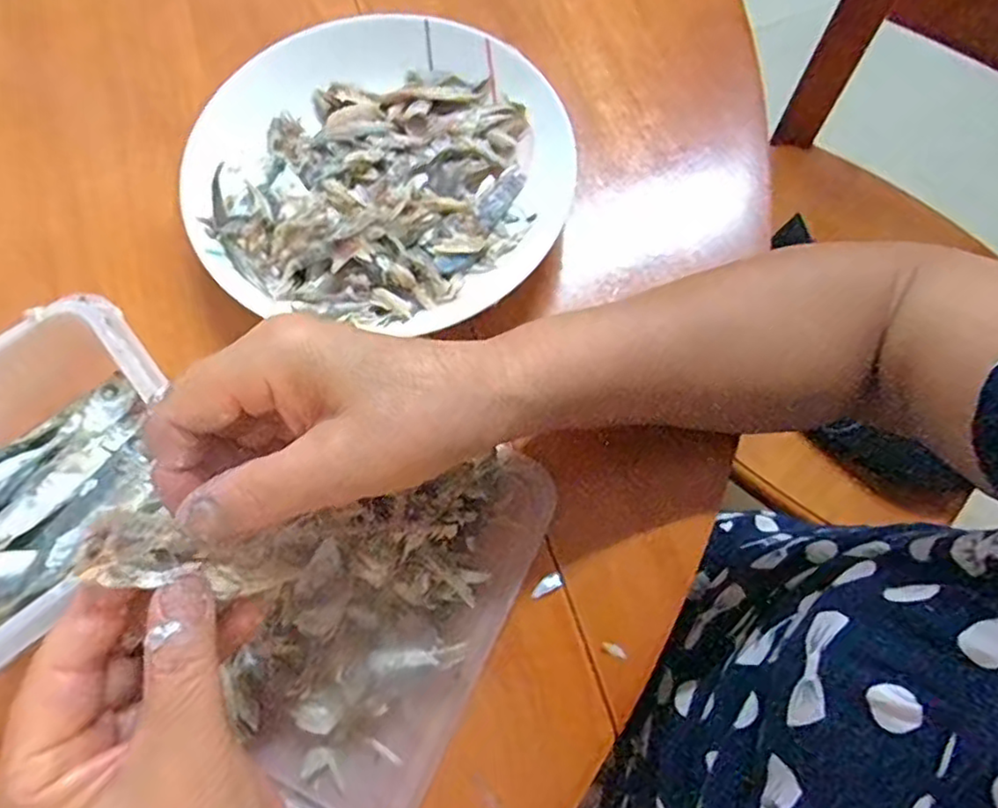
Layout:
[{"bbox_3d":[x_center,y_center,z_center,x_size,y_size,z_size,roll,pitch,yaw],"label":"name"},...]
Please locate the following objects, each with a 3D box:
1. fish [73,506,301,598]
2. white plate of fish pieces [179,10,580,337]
[{"bbox_3d":[-0.100,0.051,0.219,0.007,0.069,0.021,-10,65,41],"label":"fish"},{"bbox_3d":[-0.066,-0.127,0.359,0.195,0.037,0.193,0,71,1],"label":"white plate of fish pieces"}]

